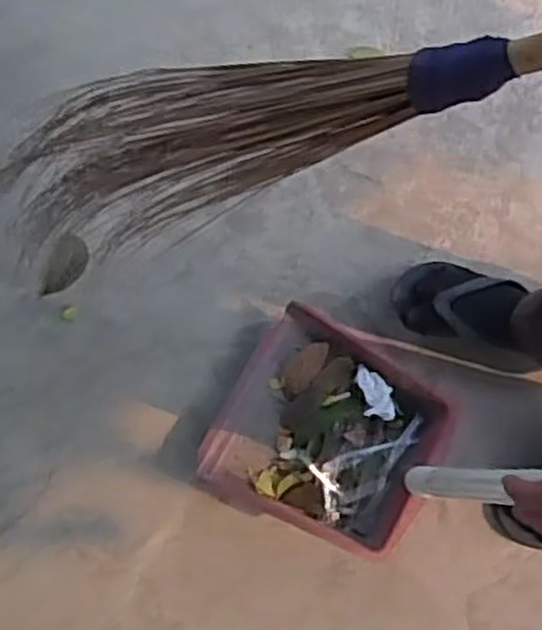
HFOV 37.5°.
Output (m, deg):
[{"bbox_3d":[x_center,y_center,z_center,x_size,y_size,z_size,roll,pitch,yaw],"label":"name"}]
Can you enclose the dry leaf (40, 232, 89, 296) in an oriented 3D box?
[{"bbox_3d":[-0.293,-0.070,1.102,0.057,0.039,0.093,43,81,5],"label":"dry leaf"}]

